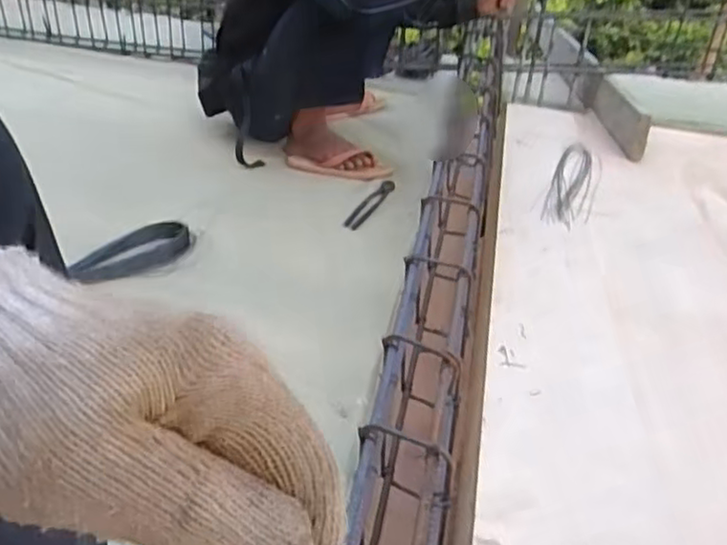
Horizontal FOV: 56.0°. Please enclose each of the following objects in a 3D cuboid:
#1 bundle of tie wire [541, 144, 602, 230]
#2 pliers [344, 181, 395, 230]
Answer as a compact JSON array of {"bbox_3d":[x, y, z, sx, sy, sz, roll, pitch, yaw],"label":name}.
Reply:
[{"bbox_3d":[0.504,-0.225,1.626,0.106,0.020,0.550,13,31,15],"label":"bundle of tie wire"},{"bbox_3d":[0.014,-0.147,1.440,0.037,0.023,0.214,14,31,17],"label":"pliers"}]

